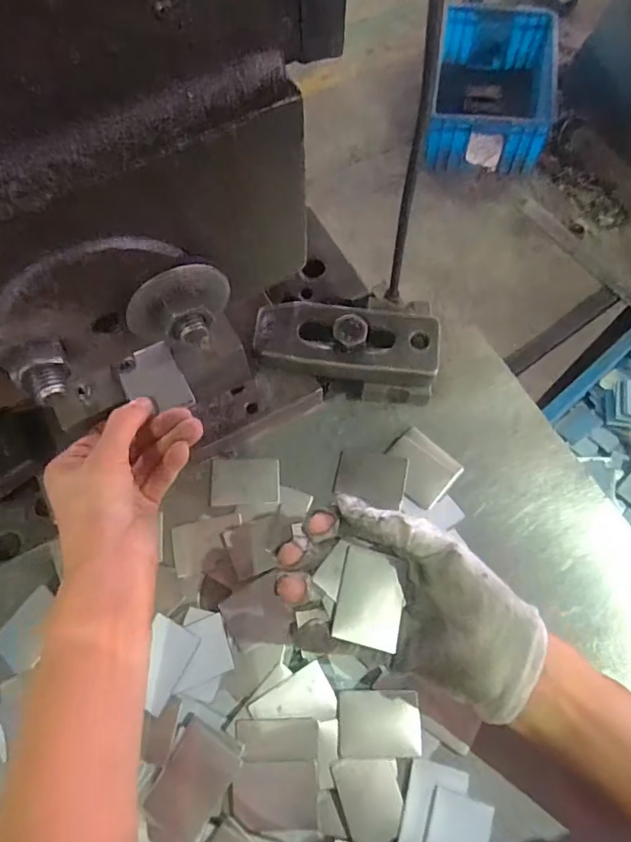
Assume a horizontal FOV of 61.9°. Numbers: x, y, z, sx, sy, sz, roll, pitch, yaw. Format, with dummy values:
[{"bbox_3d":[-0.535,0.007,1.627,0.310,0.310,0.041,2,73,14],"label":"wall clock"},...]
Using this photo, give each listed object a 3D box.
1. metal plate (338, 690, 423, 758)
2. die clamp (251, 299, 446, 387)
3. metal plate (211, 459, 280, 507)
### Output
[{"bbox_3d":[0.038,0.181,0.314,0.048,0.004,0.034,0,67,0],"label":"metal plate"},{"bbox_3d":[0.023,-0.055,0.379,0.129,0.030,0.050,7,70,4],"label":"die clamp"},{"bbox_3d":[-0.050,0.043,0.374,0.048,0.004,0.034,-1,62,0],"label":"metal plate"}]

